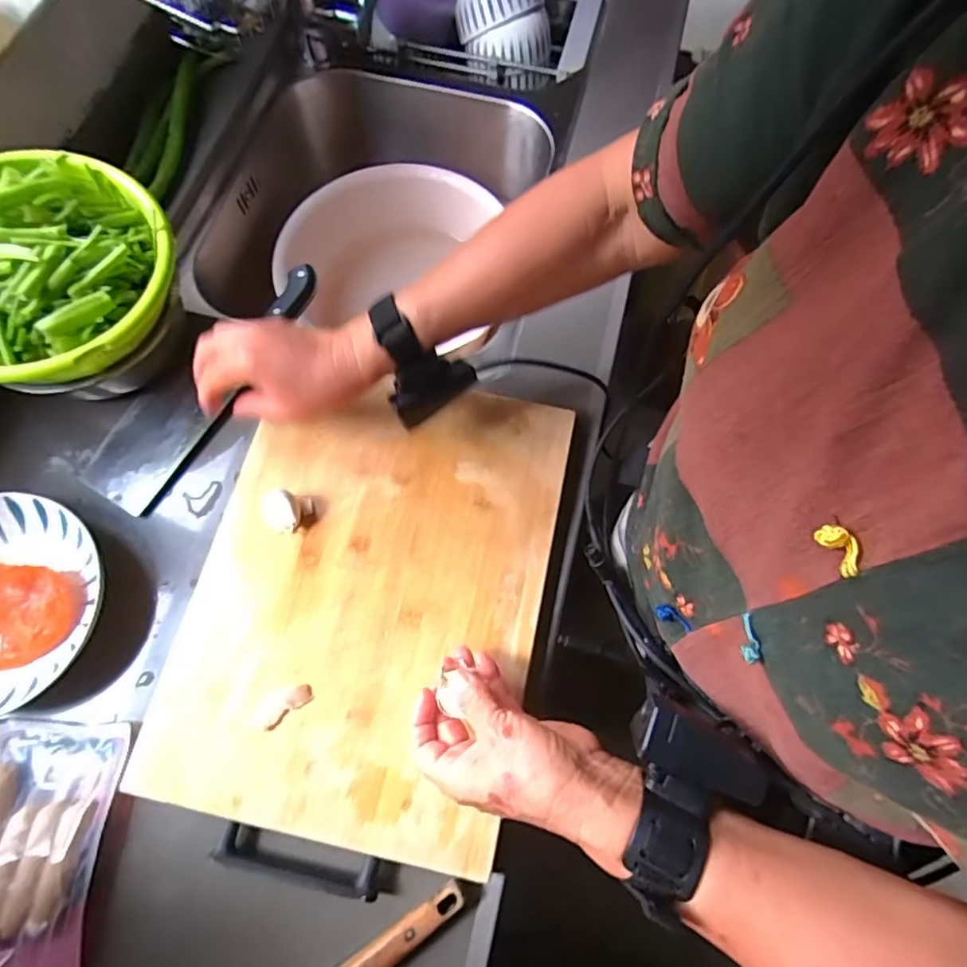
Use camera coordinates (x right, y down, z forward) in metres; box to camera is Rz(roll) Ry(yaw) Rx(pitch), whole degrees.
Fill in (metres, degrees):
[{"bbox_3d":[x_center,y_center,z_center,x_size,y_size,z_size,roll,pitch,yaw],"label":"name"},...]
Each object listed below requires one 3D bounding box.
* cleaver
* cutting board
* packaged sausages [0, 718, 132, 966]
[{"bbox_3d":[-0.273,-0.107,0.531,0.100,0.019,0.281,30,76,6],"label":"cleaver"},{"bbox_3d":[-0.094,0.081,0.448,0.277,0.012,0.363,11,71,3],"label":"cutting board"},{"bbox_3d":[-0.332,0.271,0.390,0.108,0.016,0.179,4,74,-1],"label":"packaged sausages"}]

